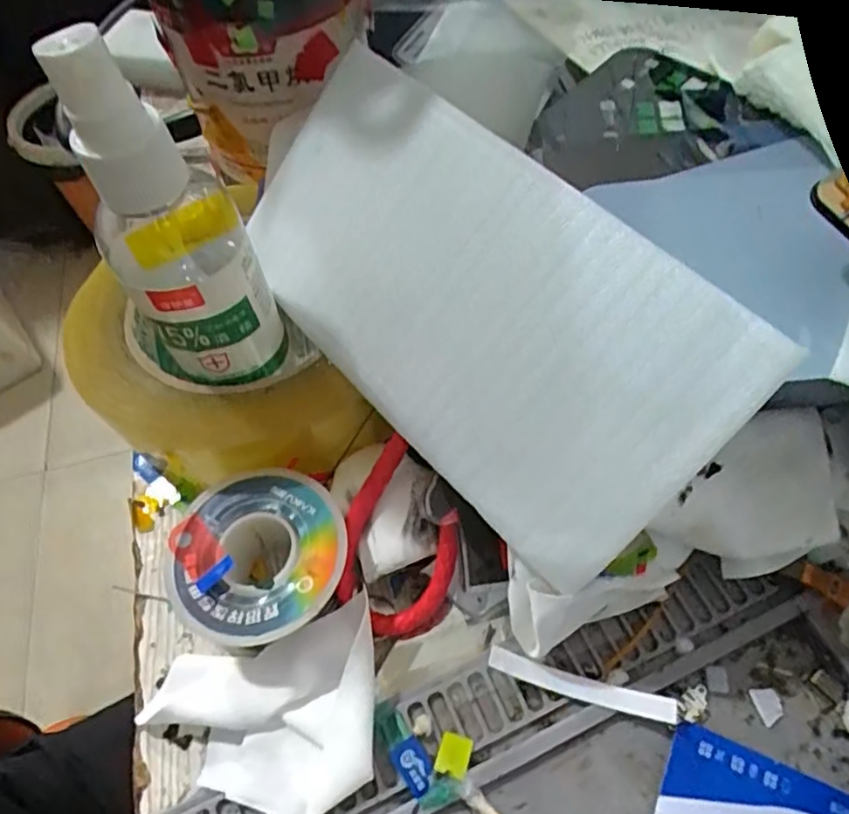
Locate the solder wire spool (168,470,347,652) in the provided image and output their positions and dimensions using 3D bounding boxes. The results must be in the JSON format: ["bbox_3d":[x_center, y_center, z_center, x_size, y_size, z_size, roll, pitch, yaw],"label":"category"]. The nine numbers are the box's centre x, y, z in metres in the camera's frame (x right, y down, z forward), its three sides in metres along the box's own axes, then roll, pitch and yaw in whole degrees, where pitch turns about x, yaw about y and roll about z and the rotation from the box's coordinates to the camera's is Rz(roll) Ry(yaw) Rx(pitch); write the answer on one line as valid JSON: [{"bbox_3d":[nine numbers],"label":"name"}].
[{"bbox_3d":[-0.050,0.047,0.191,0.051,0.019,0.051,-2,58,3],"label":"solder wire spool"}]

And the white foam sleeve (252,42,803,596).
[{"bbox_3d":[0.006,-0.037,0.186,0.083,0.007,0.171,-50,62,14],"label":"white foam sleeve"}]

